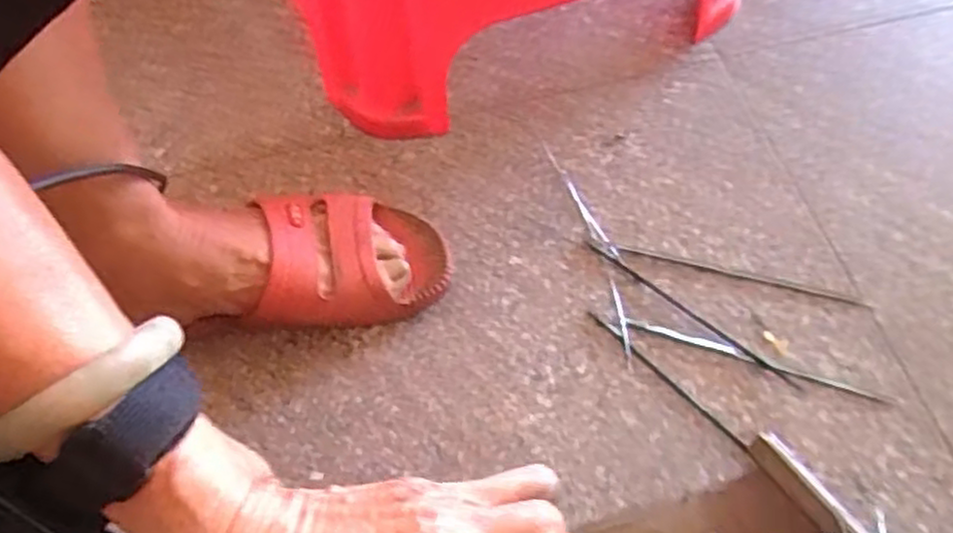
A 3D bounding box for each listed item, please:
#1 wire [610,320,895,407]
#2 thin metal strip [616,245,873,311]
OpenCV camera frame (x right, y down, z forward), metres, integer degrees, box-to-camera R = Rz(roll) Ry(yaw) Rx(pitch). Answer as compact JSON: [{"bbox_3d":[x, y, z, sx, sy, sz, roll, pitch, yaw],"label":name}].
[{"bbox_3d":[0.175,0.057,0.460,0.175,0.004,0.008,16,61,11],"label":"wire"},{"bbox_3d":[0.179,0.006,0.486,0.166,0.004,0.006,13,61,10],"label":"thin metal strip"}]

